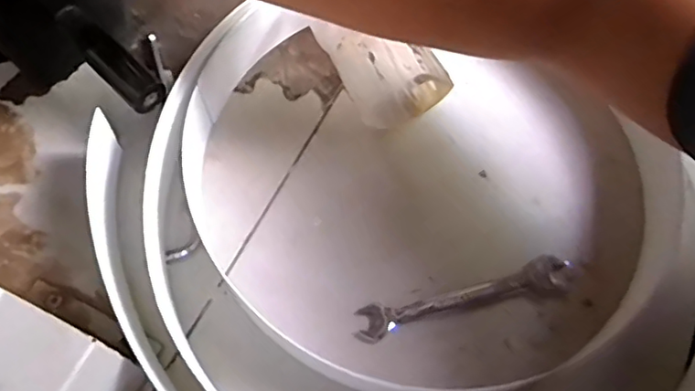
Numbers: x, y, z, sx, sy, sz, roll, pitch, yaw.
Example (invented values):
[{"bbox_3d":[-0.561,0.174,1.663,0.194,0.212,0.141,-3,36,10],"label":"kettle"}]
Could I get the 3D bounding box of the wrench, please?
[{"bbox_3d":[0.071,0.063,0.352,0.132,0.007,0.024,-13,65,-8],"label":"wrench"}]

